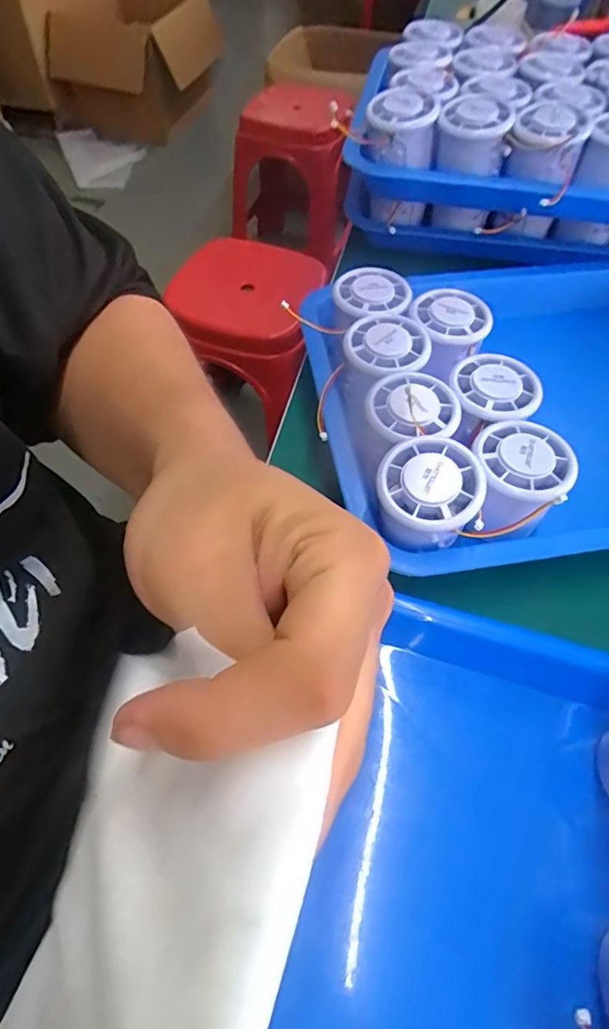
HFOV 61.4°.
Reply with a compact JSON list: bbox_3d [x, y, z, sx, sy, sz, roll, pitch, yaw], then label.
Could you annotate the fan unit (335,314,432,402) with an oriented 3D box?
[{"bbox_3d":[0.052,-0.103,0.346,0.055,0.030,0.058,1,58,-1],"label":"fan unit"}]

